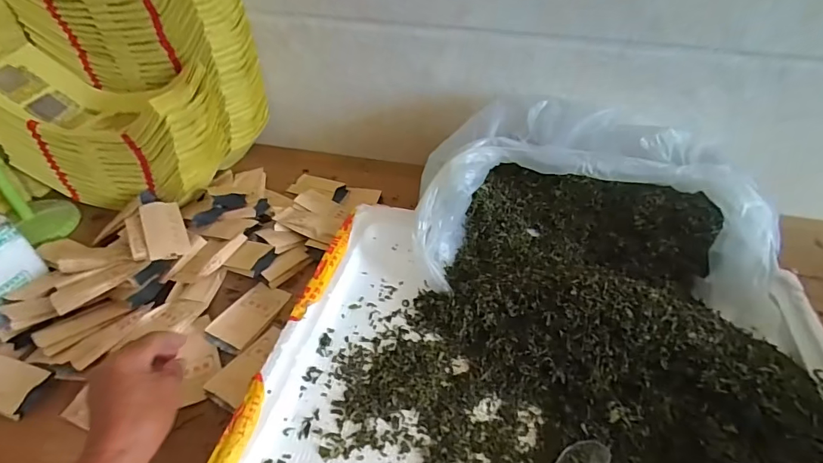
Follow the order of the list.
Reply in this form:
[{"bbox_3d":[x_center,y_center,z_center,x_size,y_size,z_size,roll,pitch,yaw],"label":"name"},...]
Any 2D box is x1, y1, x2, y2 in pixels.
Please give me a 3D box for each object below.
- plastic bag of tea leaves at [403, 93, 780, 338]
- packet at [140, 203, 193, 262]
[{"bbox_3d":[0.216,-0.037,0.568,0.391,0.132,0.244,6,45,7],"label":"plastic bag of tea leaves"},{"bbox_3d":[-0.353,-0.003,0.634,0.051,0.004,0.105,-11,54,-32],"label":"packet"}]

